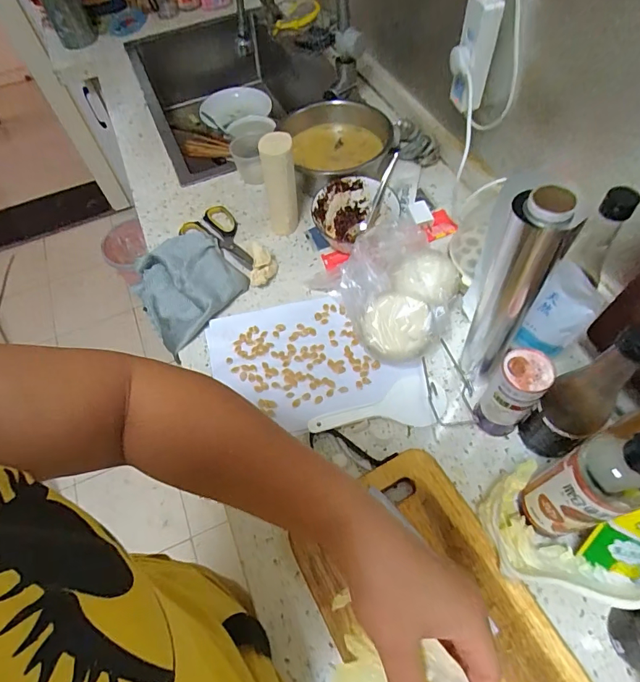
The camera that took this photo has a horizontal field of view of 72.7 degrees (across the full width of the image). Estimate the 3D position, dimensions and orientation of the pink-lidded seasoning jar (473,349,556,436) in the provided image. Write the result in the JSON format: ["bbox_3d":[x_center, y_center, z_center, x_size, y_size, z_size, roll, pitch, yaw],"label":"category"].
[{"bbox_3d":[0.226,0.066,0.520,0.052,0.137,0.055,-2,59,3],"label":"pink-lidded seasoning jar"}]

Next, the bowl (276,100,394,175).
[{"bbox_3d":[0.044,-0.351,0.807,0.186,0.081,0.197,-2,59,3],"label":"bowl"}]

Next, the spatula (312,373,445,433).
[{"bbox_3d":[0.078,0.086,0.589,0.183,0.014,0.065,-6,58,0],"label":"spatula"}]

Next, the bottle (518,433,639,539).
[{"bbox_3d":[0.252,0.143,0.418,0.054,0.229,0.059,-2,59,3],"label":"bottle"}]

